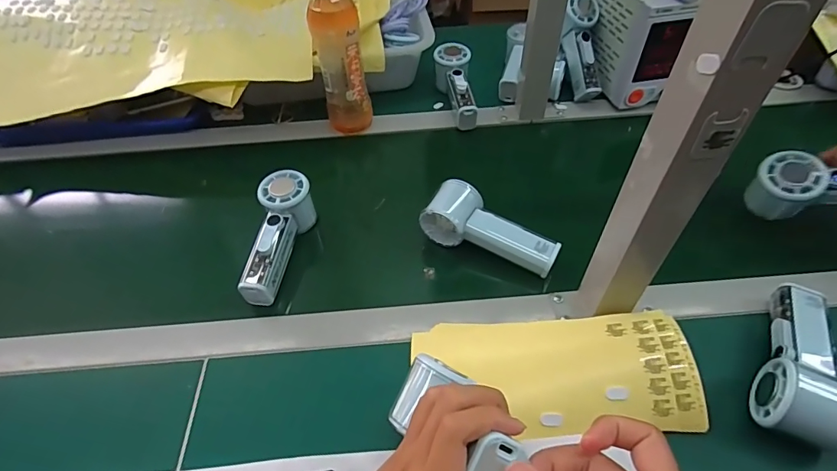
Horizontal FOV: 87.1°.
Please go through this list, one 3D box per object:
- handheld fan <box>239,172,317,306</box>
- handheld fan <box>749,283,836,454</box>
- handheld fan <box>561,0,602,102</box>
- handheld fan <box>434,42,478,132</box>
[{"bbox_3d":[-0.155,0.001,0.491,0.052,0.050,0.151,3,49,3],"label":"handheld fan"},{"bbox_3d":[0.327,0.101,0.376,0.062,0.050,0.155,18,52,16],"label":"handheld fan"},{"bbox_3d":[0.247,-0.288,0.668,0.048,0.035,0.160,-3,91,1],"label":"handheld fan"},{"bbox_3d":[0.055,-0.228,0.671,0.057,0.058,0.146,-1,49,0],"label":"handheld fan"}]

